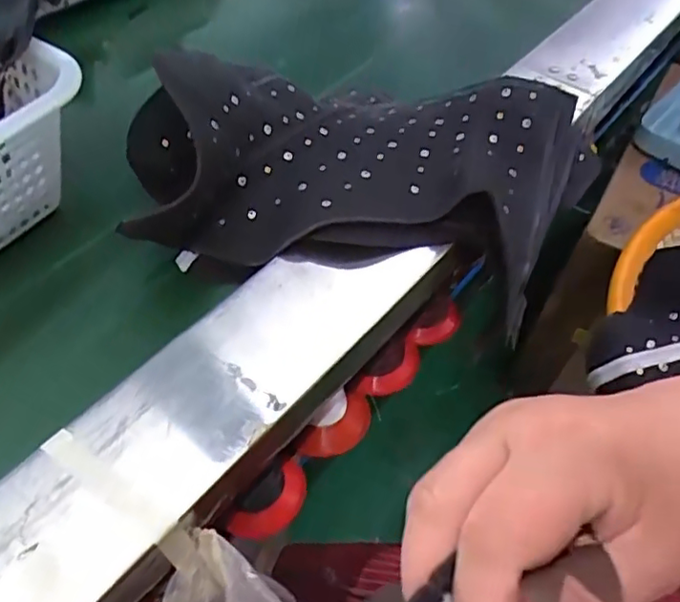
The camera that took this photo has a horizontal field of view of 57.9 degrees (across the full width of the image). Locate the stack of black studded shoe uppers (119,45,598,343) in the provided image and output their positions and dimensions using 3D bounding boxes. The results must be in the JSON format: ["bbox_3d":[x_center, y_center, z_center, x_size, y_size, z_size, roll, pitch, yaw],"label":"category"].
[{"bbox_3d":[0.020,-0.112,0.477,0.331,0.105,0.264,21,53,12],"label":"stack of black studded shoe uppers"}]

